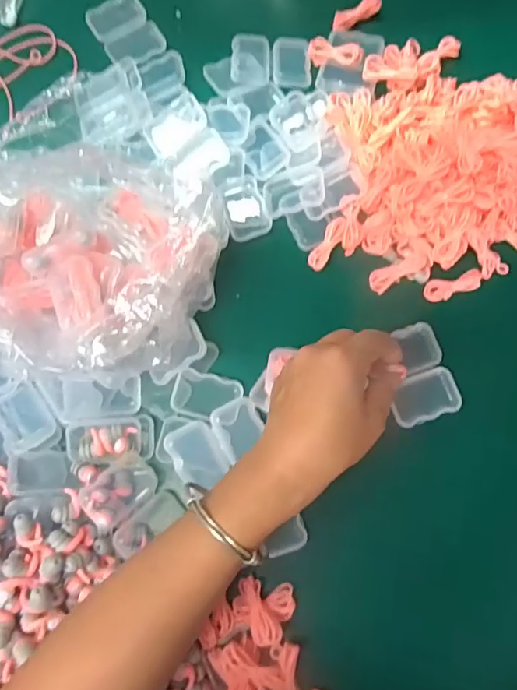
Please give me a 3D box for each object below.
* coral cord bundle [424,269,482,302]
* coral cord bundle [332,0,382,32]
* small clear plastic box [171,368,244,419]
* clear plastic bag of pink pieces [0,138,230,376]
[{"bbox_3d":[0.167,-0.051,0.415,0.051,0.008,0.019,-16,77,-2],"label":"coral cord bundle"},{"bbox_3d":[0.097,-0.329,0.481,0.052,0.012,0.017,-29,78,-5],"label":"coral cord bundle"},{"bbox_3d":[-0.041,0.042,0.396,0.051,0.031,0.034,12,78,4],"label":"small clear plastic box"},{"bbox_3d":[-0.137,-0.069,0.363,0.200,0.107,0.174,9,78,3],"label":"clear plastic bag of pink pieces"}]

